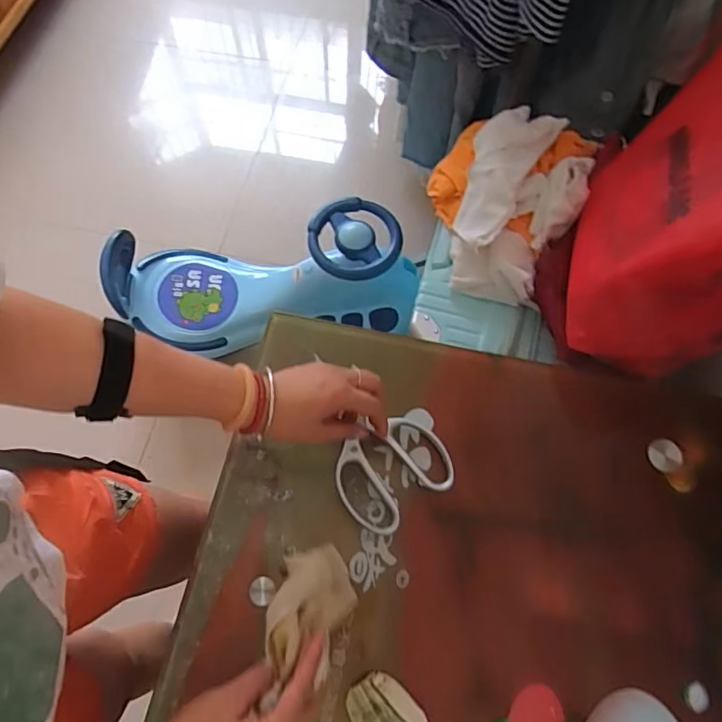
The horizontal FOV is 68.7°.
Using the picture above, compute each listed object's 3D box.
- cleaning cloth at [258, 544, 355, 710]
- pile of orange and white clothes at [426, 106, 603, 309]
[{"bbox_3d":[-0.046,0.221,0.466,0.077,0.073,0.103,-13,68,-4],"label":"cleaning cloth"},{"bbox_3d":[0.194,-0.234,0.714,0.205,0.098,0.293,15,68,8],"label":"pile of orange and white clothes"}]

